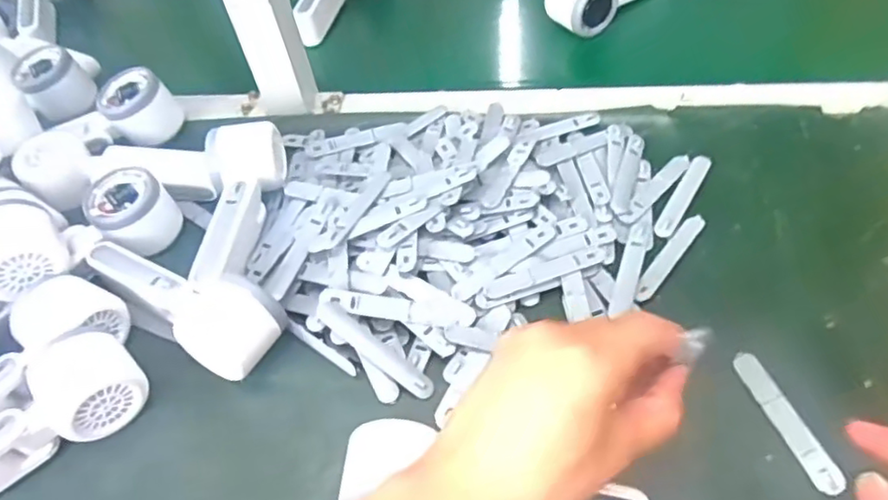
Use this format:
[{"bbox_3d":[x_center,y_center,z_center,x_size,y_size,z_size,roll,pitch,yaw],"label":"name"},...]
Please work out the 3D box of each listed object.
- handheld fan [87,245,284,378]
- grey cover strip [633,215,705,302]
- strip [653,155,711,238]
[{"bbox_3d":[-0.192,0.035,0.458,0.165,0.043,0.054,21,57,21],"label":"handheld fan"},{"bbox_3d":[0.169,0.005,0.481,0.013,0.005,0.092,31,61,26],"label":"grey cover strip"},{"bbox_3d":[0.192,-0.045,0.516,0.016,0.007,0.092,26,58,23],"label":"strip"}]

